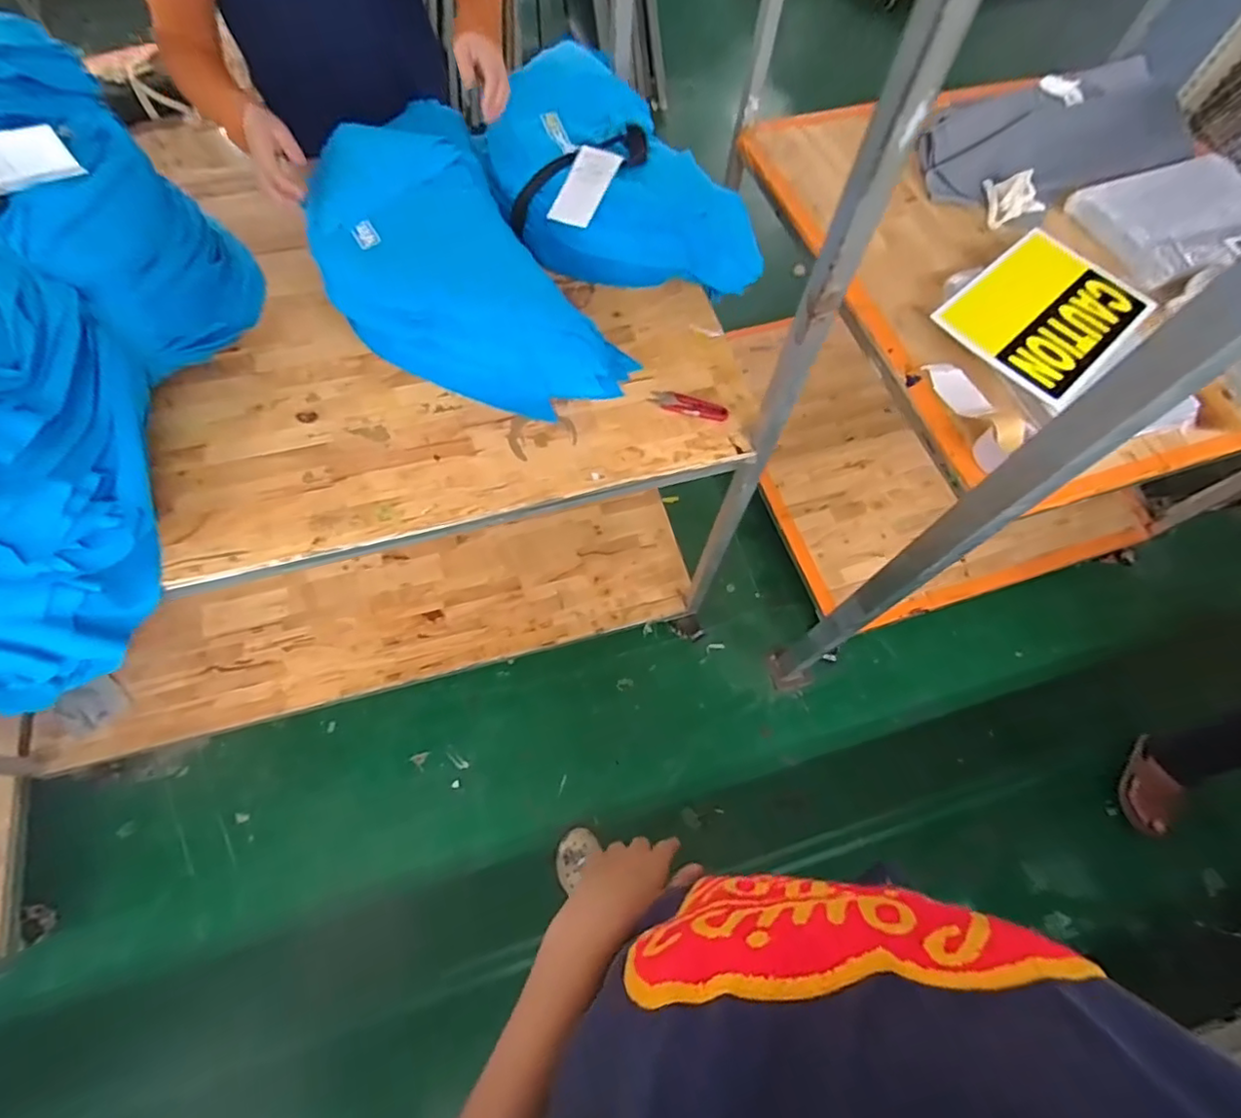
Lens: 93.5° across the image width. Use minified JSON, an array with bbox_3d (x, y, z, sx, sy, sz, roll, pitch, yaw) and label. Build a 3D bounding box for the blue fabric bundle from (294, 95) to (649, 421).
[{"bbox_3d":[-0.266,-0.447,0.889,0.316,0.114,0.591,-31,71,-15],"label":"blue fabric bundle"}]

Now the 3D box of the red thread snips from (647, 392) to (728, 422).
[{"bbox_3d":[0.100,-0.225,0.863,0.115,0.017,0.032,23,67,8],"label":"red thread snips"}]

